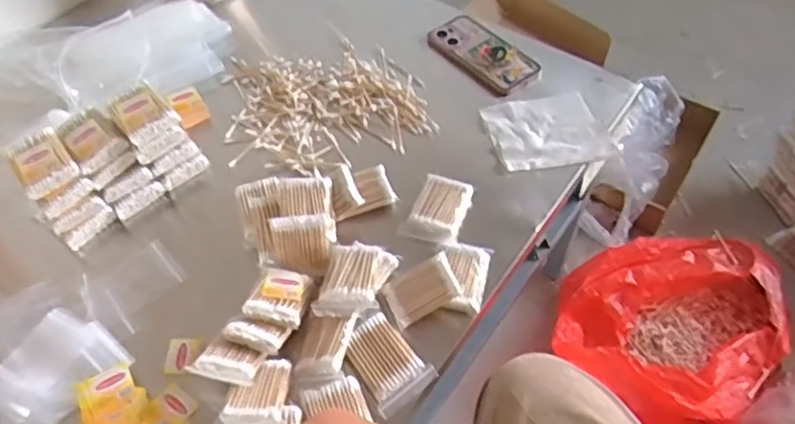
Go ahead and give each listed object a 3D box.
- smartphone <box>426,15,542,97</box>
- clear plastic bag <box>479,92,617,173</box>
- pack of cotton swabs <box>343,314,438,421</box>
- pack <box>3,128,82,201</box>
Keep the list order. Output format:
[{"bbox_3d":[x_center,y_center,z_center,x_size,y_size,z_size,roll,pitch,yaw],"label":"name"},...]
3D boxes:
[{"bbox_3d":[0.124,-0.226,0.944,0.092,0.013,0.160,-36,60,-24],"label":"smartphone"},{"bbox_3d":[0.192,-0.103,0.853,0.142,0.010,0.123,-13,53,-9],"label":"clear plastic bag"},{"bbox_3d":[-0.013,0.148,0.661,0.063,0.024,0.087,-35,59,-23],"label":"pack of cotton swabs"},{"bbox_3d":[-0.389,-0.057,0.731,0.056,0.021,0.082,-33,58,-22],"label":"pack"}]

